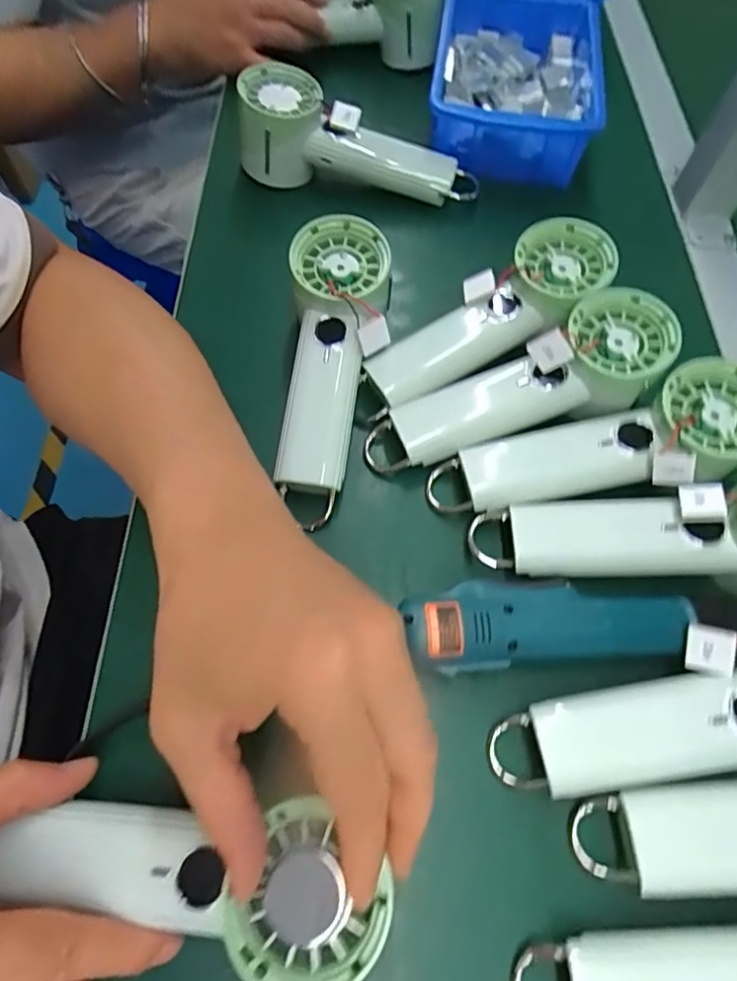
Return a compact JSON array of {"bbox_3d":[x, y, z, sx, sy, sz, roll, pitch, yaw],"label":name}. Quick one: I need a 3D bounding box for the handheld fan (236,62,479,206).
[{"bbox_3d":[-0.007,-0.270,0.435,0.188,0.060,0.059,12,63,4],"label":"handheld fan"}]

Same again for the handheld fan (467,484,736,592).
[{"bbox_3d":[0.157,0.026,0.299,0.196,0.034,0.062,-5,62,11],"label":"handheld fan"}]

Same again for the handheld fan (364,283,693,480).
[{"bbox_3d":[0.090,-0.061,0.337,0.193,0.041,0.058,-24,65,2],"label":"handheld fan"}]

